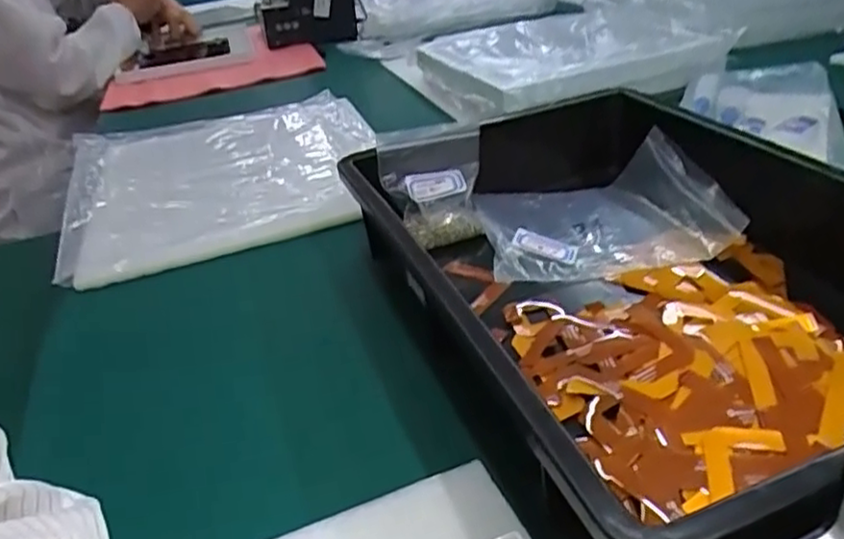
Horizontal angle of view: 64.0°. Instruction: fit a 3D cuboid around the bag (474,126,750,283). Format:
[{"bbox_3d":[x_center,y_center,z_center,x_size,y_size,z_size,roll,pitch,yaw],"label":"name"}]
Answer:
[{"bbox_3d":[0.141,-0.054,0.562,0.191,0.042,0.163,-13,31,-8],"label":"bag"}]

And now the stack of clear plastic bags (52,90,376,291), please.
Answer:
[{"bbox_3d":[-0.229,-0.114,0.793,0.352,0.033,0.391,-14,32,-9],"label":"stack of clear plastic bags"}]

